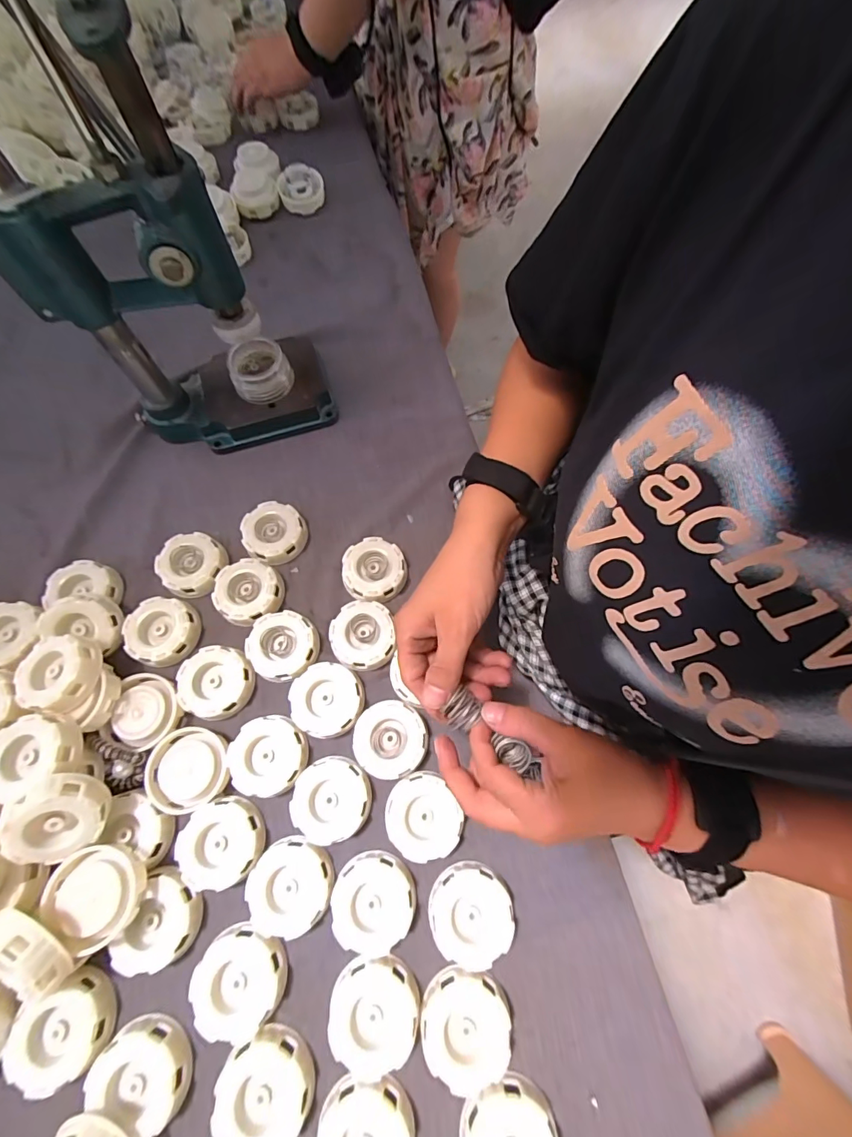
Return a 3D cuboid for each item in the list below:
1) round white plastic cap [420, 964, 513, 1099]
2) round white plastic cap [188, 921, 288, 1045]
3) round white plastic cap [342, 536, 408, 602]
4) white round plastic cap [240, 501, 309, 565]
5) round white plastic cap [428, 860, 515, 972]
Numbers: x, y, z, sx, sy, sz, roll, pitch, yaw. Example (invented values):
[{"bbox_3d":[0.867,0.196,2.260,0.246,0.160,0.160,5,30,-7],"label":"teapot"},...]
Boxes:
[{"bbox_3d":[0.028,0.317,0.308,0.061,0.013,0.061,0,68,1],"label":"round white plastic cap"},{"bbox_3d":[-0.133,0.296,0.318,0.060,0.015,0.059,0,68,1],"label":"round white plastic cap"},{"bbox_3d":[-0.050,0.001,0.432,0.060,0.018,0.059,0,68,1],"label":"round white plastic cap"},{"bbox_3d":[-0.152,-0.037,0.447,0.060,0.019,0.059,0,68,1],"label":"white round plastic cap"},{"bbox_3d":[0.034,0.256,0.329,0.060,0.013,0.060,-7,68,-2],"label":"round white plastic cap"}]

